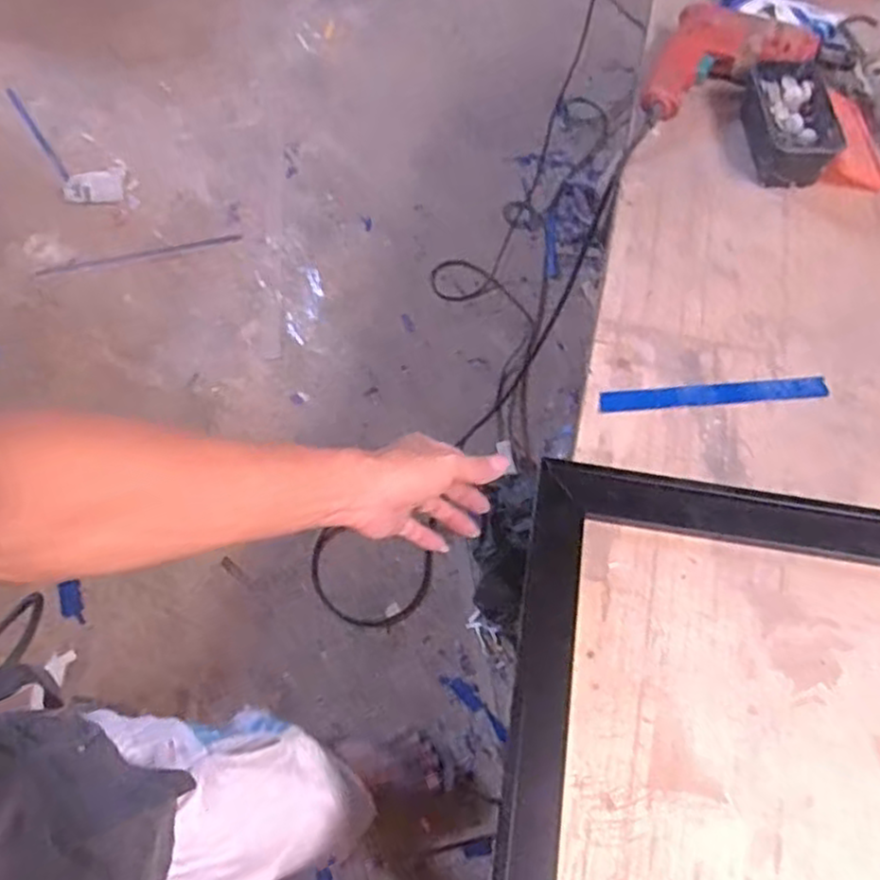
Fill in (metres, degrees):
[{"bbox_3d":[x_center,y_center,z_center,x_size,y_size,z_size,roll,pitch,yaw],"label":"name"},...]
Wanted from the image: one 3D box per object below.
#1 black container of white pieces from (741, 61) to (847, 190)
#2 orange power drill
[{"bbox_3d":[0.391,-0.353,0.830,0.086,0.055,0.145,5,63,2],"label":"black container of white pieces"},{"bbox_3d":[0.351,-0.462,0.870,0.255,0.056,0.108,-16,64,-8],"label":"orange power drill"}]

